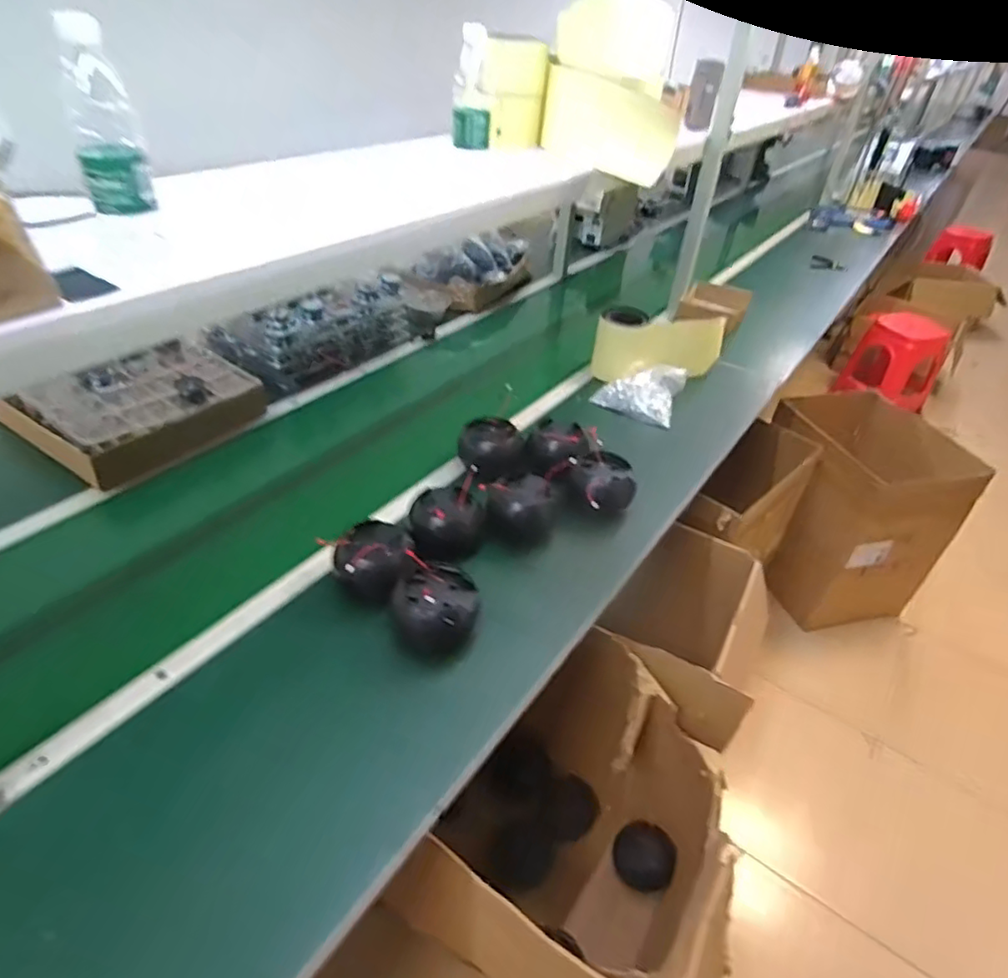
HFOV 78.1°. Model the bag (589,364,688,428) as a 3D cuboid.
[{"bbox_3d":[0.329,-0.241,1.509,0.201,0.100,0.131,20,41,17],"label":"bag"}]

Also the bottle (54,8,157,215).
[{"bbox_3d":[-0.396,-0.366,0.614,0.058,0.164,0.062,-13,42,-22],"label":"bottle"}]

